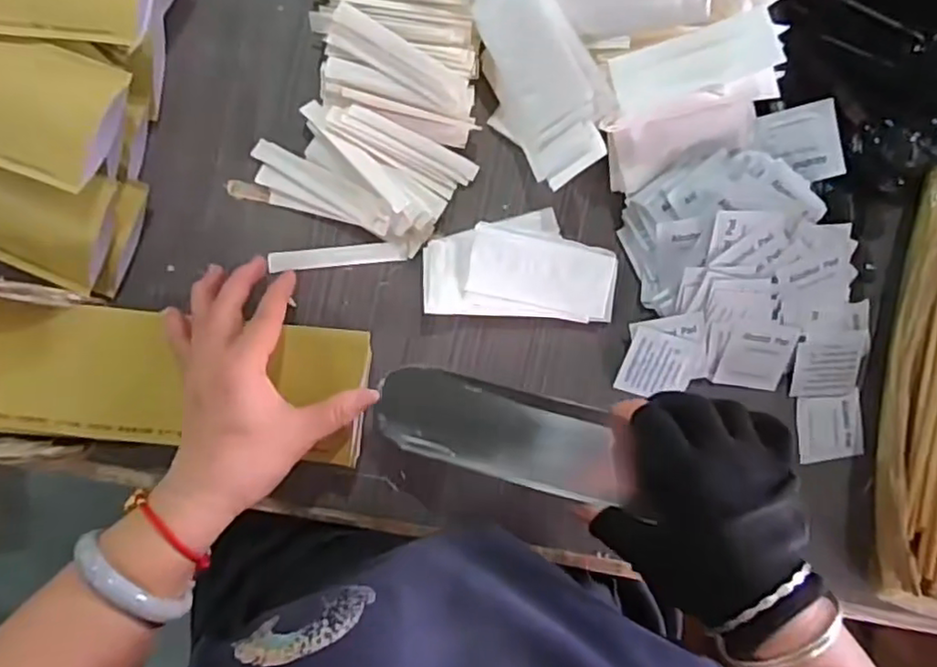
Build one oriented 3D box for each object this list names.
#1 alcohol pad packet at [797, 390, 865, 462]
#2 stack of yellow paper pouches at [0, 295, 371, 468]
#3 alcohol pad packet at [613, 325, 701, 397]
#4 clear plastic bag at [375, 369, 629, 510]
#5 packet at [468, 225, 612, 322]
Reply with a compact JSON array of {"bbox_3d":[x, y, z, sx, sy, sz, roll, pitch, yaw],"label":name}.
[{"bbox_3d":[0.264,0.069,0.467,0.048,0.004,0.047,-5,95,-5],"label":"alcohol pad packet"},{"bbox_3d":[-0.207,0.028,0.402,0.281,0.017,0.089,4,94,-6],"label":"stack of yellow paper pouches"},{"bbox_3d":[0.133,0.022,0.449,0.048,0.004,0.047,13,107,-7],"label":"alcohol pad packet"},{"bbox_3d":[0.020,0.060,0.398,0.153,0.014,0.054,16,93,3],"label":"clear plastic bag"},{"bbox_3d":[0.050,-0.042,0.433,0.098,0.005,0.046,11,97,-10],"label":"packet"}]

